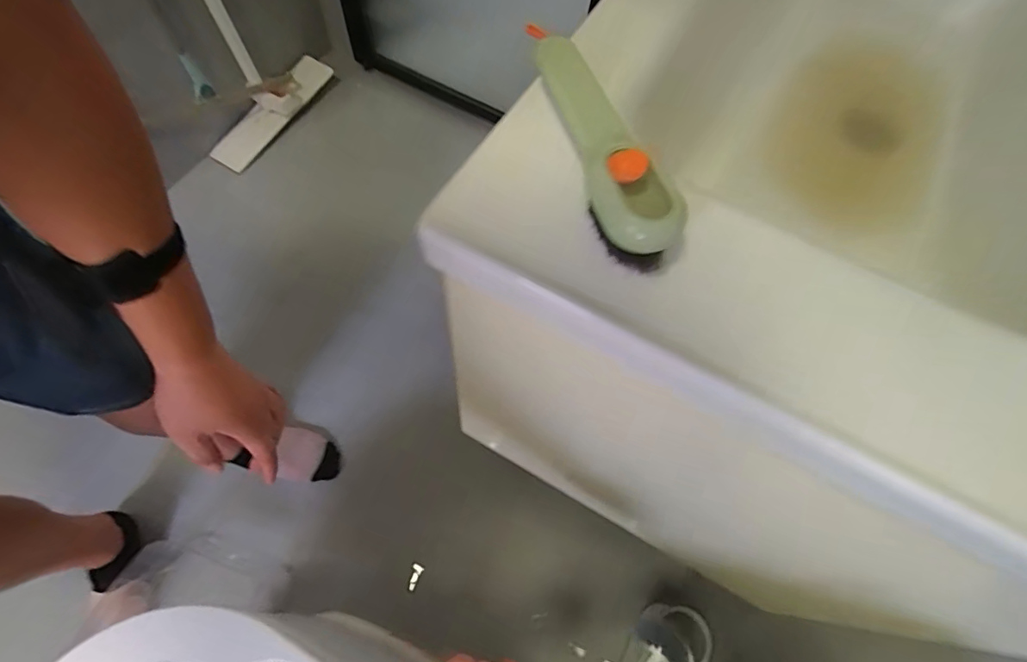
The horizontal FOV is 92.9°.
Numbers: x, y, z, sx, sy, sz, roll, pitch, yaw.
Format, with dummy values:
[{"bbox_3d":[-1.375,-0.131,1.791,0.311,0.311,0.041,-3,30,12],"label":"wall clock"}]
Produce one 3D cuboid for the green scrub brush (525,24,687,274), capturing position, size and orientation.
[{"bbox_3d":[0.052,-0.117,0.300,0.048,0.043,0.179,-14,67,-10],"label":"green scrub brush"}]

